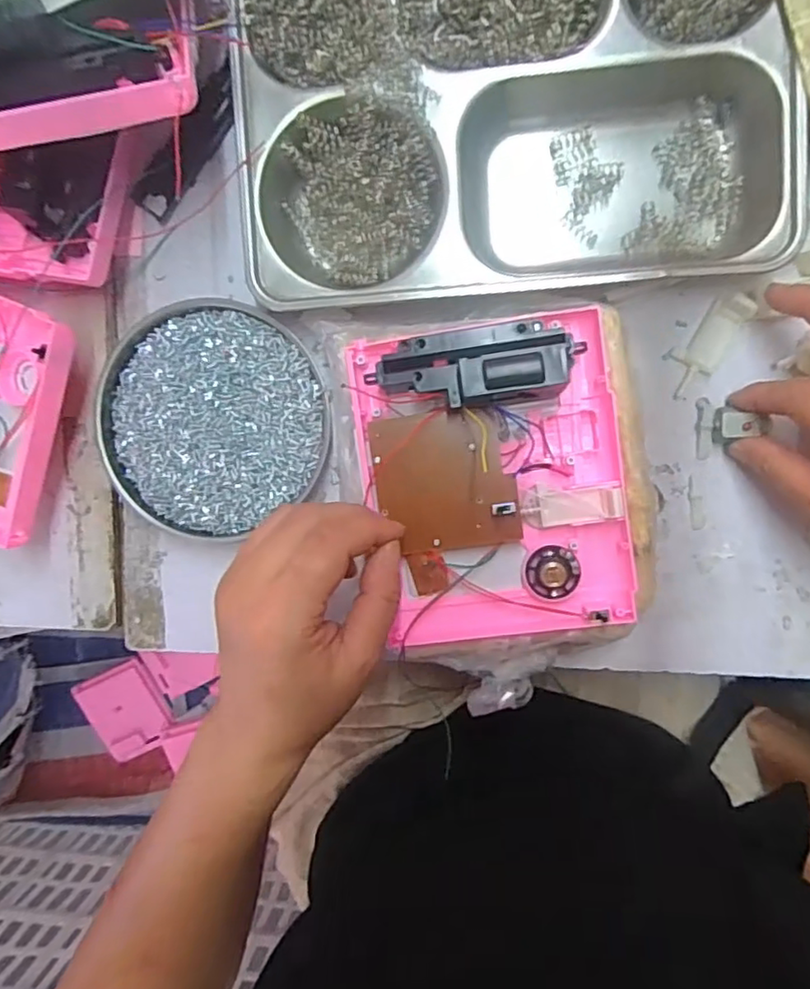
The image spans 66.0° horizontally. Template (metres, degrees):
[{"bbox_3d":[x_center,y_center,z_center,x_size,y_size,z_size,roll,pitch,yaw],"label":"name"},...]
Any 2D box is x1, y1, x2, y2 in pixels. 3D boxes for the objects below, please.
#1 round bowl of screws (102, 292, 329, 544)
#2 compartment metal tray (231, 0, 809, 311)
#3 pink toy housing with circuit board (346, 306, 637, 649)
[{"bbox_3d":[-0.112,-0.047,0.365,0.131,0.031,0.132,1,95,6],"label":"round bowl of screws"},{"bbox_3d":[0.051,-0.215,0.320,0.273,0.033,0.208,-3,95,7],"label":"compartment metal tray"},{"bbox_3d":[0.047,-0.003,0.316,0.137,0.040,0.166,-7,95,7],"label":"pink toy housing with circuit board"}]

